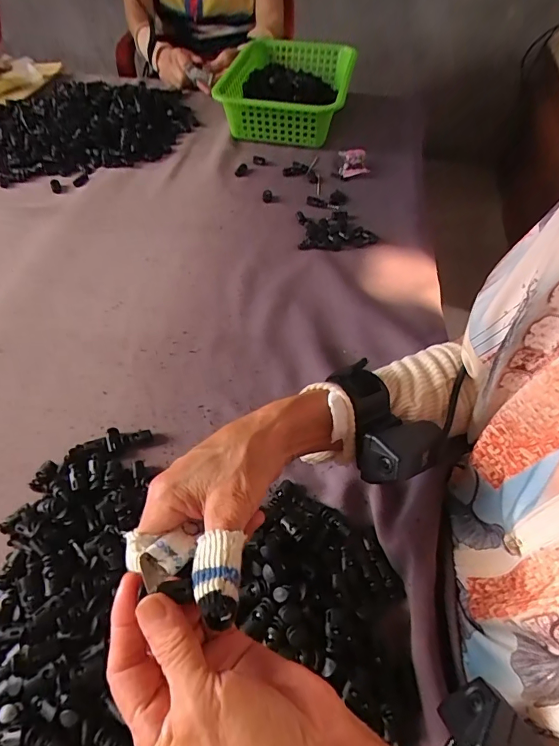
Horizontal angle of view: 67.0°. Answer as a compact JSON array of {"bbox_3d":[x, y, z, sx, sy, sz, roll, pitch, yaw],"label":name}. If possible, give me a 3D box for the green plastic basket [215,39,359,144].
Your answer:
[{"bbox_3d":[0.029,-0.541,0.804,0.205,0.076,0.327,12,55,7],"label":"green plastic basket"}]

